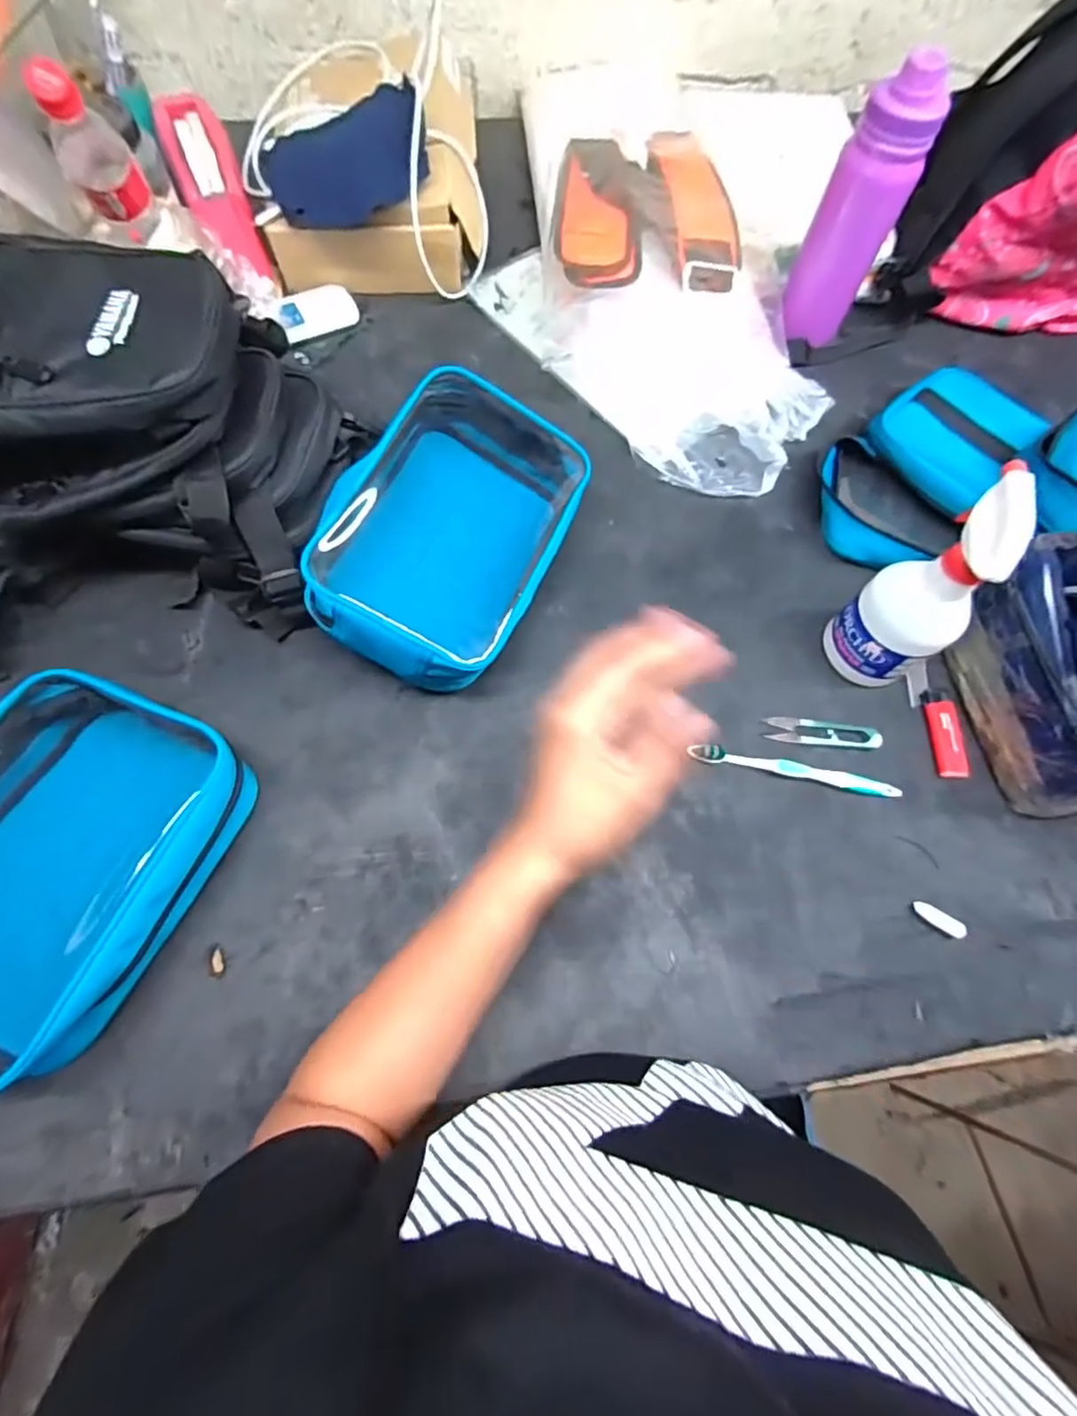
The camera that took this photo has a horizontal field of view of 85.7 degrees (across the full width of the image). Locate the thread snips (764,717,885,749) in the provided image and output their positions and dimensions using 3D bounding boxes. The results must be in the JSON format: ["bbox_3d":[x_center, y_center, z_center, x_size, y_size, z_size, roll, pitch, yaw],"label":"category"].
[{"bbox_3d":[0.248,0.022,0.510,0.098,0.013,0.024,6,70,0],"label":"thread snips"}]

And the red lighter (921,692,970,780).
[{"bbox_3d":[0.361,0.022,0.514,0.025,0.012,0.081,4,70,-1],"label":"red lighter"}]

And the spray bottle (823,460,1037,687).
[{"bbox_3d":[0.309,-0.087,0.460,0.074,0.185,0.079,-29,74,-12],"label":"spray bottle"}]

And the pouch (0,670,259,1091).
[{"bbox_3d":[-0.334,0.111,0.405,0.168,0.096,0.251,22,71,5],"label":"pouch"}]

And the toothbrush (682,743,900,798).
[{"bbox_3d":[0.223,0.055,0.493,0.168,0.012,0.016,12,70,2],"label":"toothbrush"}]

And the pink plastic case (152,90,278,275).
[{"bbox_3d":[-0.353,-0.573,0.629,0.069,0.056,0.203,-24,87,-10],"label":"pink plastic case"}]

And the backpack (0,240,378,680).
[{"bbox_3d":[-0.341,-0.204,0.478,0.388,0.180,0.261,-9,71,-6],"label":"backpack"}]

